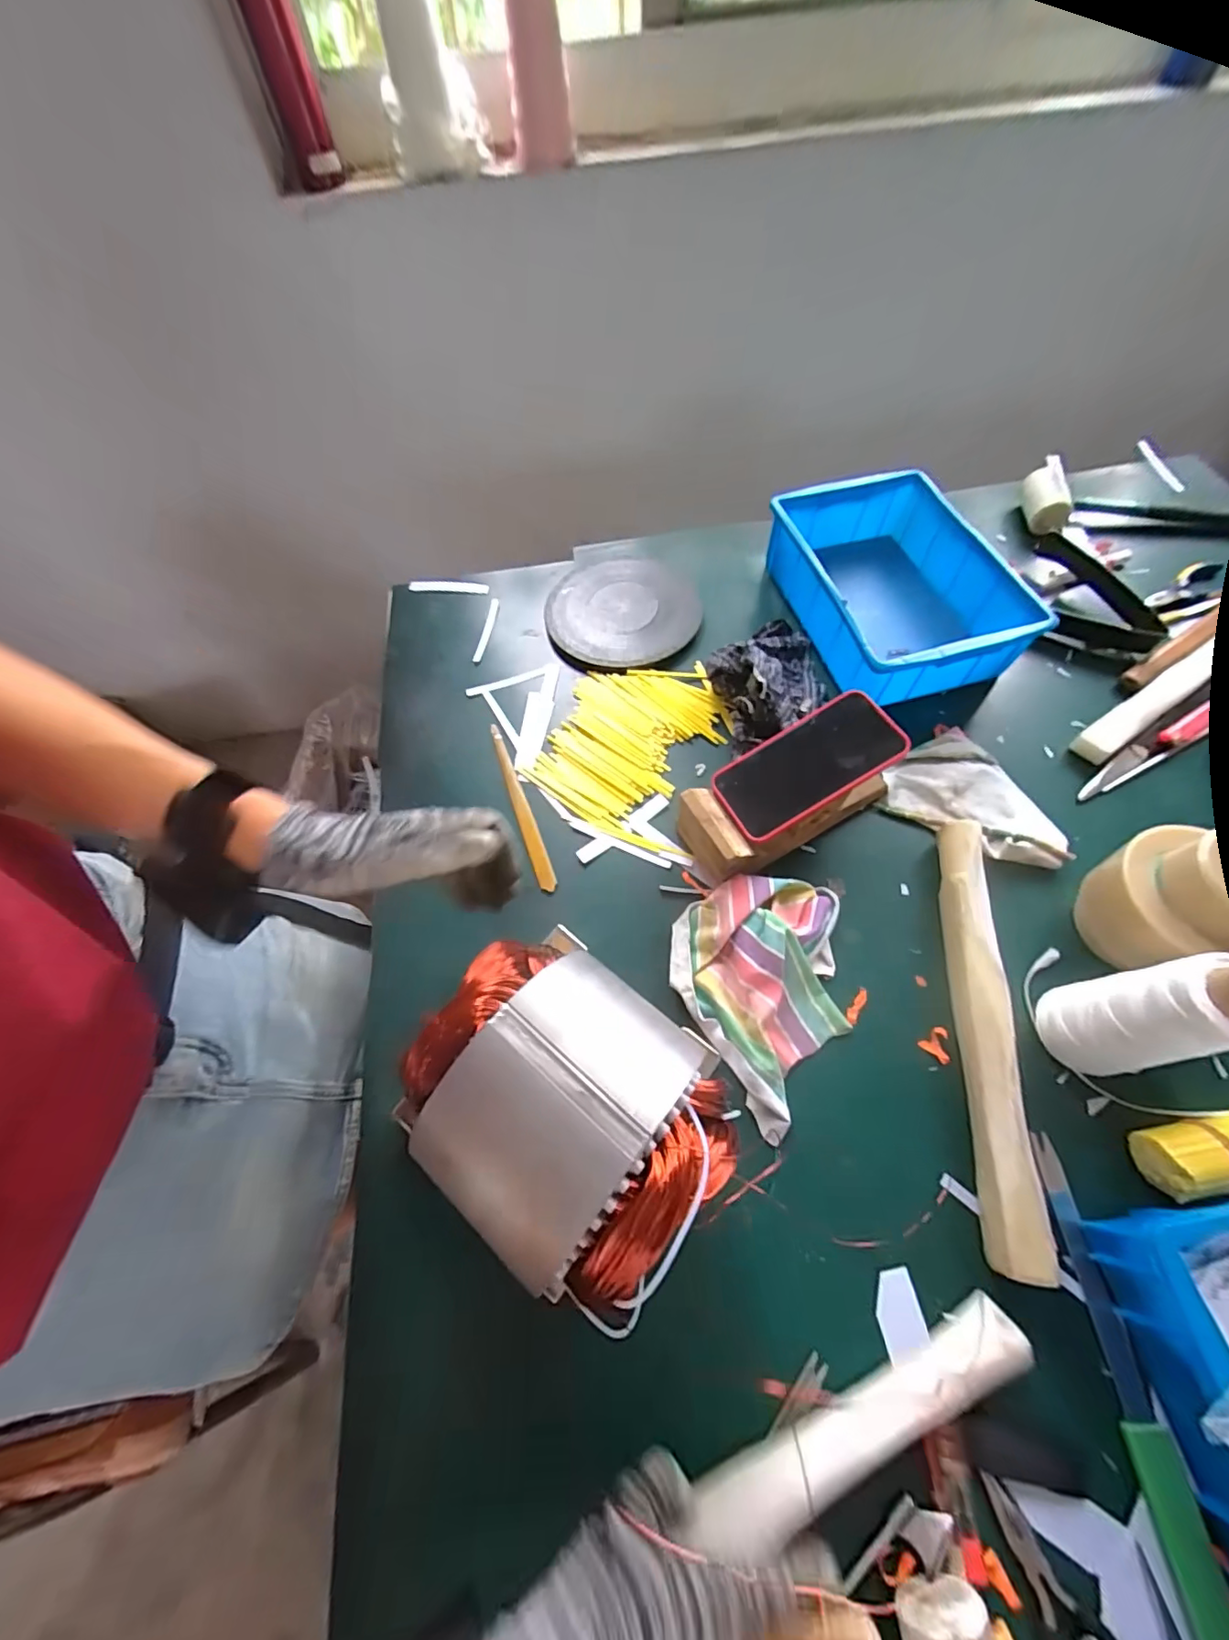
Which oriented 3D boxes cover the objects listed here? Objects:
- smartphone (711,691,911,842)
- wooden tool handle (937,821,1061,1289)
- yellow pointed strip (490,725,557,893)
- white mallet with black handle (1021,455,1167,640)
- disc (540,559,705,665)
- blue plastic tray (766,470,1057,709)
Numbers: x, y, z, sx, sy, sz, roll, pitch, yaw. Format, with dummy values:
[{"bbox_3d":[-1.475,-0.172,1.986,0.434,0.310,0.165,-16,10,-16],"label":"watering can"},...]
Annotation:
[{"bbox_3d":[0.177,-0.052,0.514,0.163,0.009,0.082,-32,62,4],"label":"smartphone"},{"bbox_3d":[0.292,0.157,0.443,0.037,0.041,0.330,5,63,6],"label":"wooden tool handle"},{"bbox_3d":[-0.099,-0.019,0.585,0.017,0.013,0.206,-19,61,-7],"label":"yellow pointed strip"},{"bbox_3d":[0.599,-0.345,0.701,0.082,0.041,0.324,-5,62,0],"label":"white mallet with black handle"},{"bbox_3d":[0.013,-0.265,0.696,0.183,0.021,0.176,-1,62,3],"label":"disc"},{"bbox_3d":[0.327,-0.278,0.654,0.210,0.081,0.294,-13,62,-4],"label":"blue plastic tray"}]

